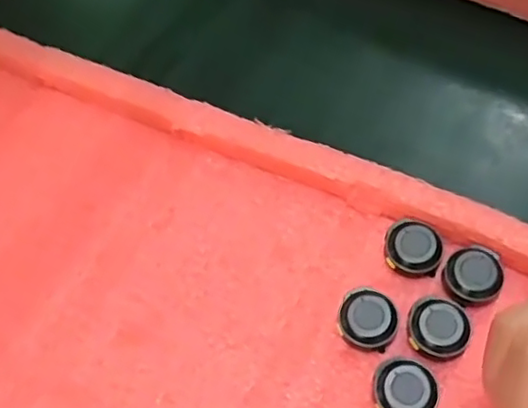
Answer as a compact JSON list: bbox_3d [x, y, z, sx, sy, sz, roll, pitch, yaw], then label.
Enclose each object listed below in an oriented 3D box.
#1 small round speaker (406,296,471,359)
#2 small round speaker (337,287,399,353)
[{"bbox_3d":[0.085,0.060,0.308,0.028,0.010,0.028,-3,58,5],"label":"small round speaker"},{"bbox_3d":[0.052,0.058,0.314,0.029,0.010,0.030,-3,58,5],"label":"small round speaker"}]

